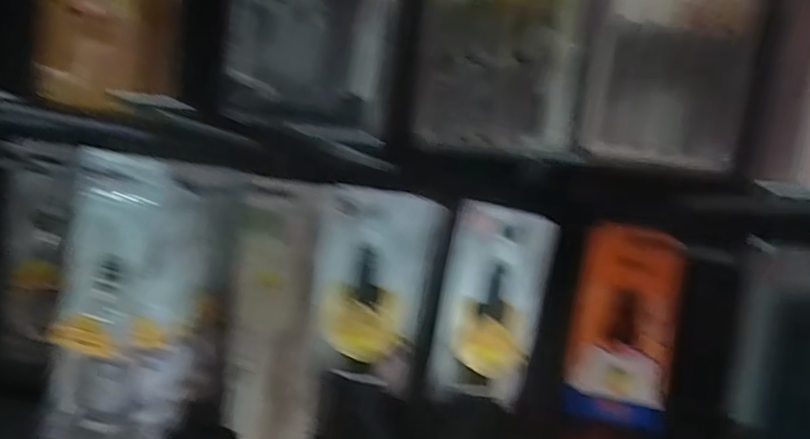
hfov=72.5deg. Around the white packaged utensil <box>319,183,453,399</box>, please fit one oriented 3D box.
[{"bbox_3d":[-0.026,0.054,0.435,0.092,0.147,0.008,12,1,1],"label":"white packaged utensil"}]

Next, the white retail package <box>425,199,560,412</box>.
[{"bbox_3d":[0.075,0.069,0.445,0.098,0.154,0.013,11,-1,-23],"label":"white retail package"}]

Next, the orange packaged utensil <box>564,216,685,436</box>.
[{"bbox_3d":[0.197,0.097,0.493,0.092,0.175,0.019,9,4,8],"label":"orange packaged utensil"}]

